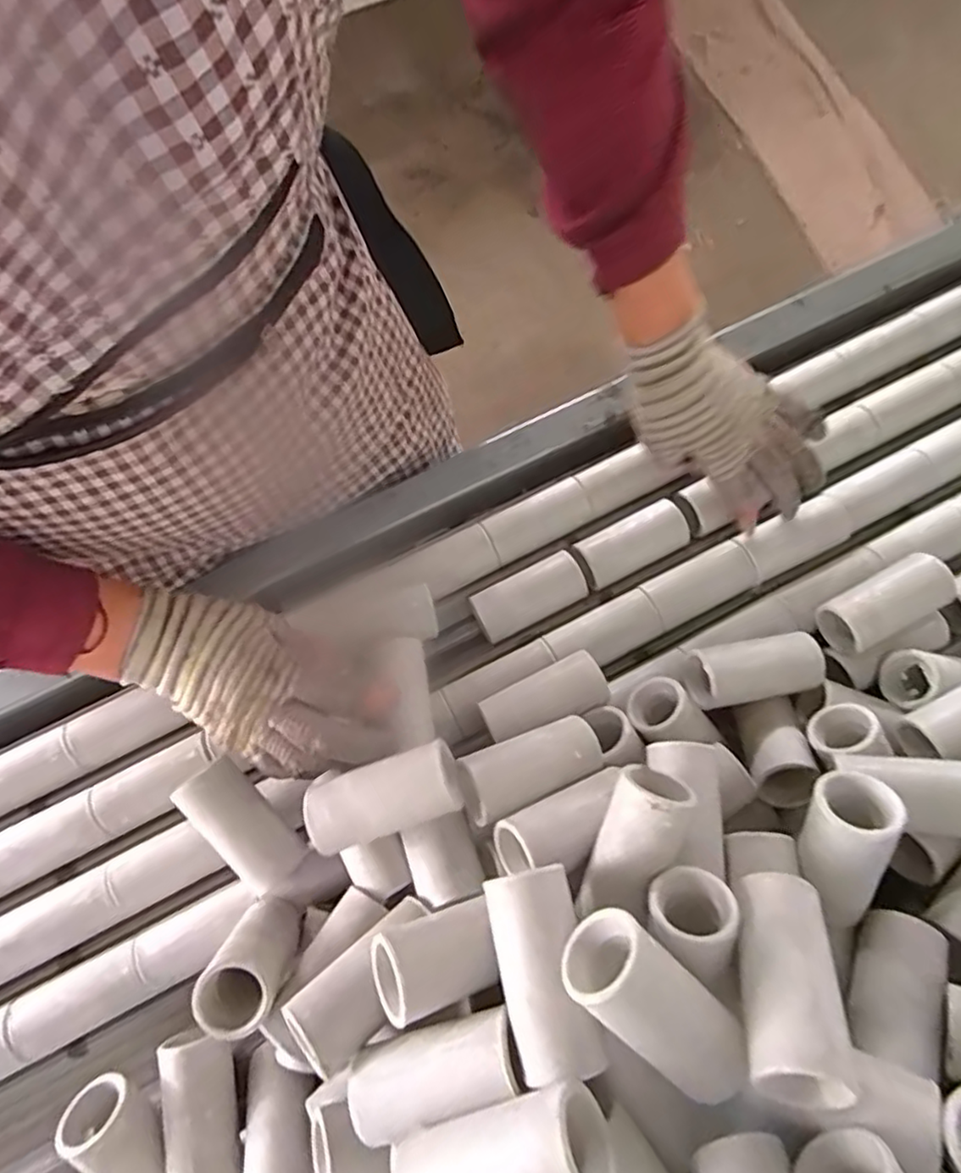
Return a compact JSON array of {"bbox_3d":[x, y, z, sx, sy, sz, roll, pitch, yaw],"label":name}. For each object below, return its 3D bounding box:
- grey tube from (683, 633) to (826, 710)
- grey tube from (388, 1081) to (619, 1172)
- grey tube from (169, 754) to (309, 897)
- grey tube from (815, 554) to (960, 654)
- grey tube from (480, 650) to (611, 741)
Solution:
[{"bbox_3d":[0.187,0.057,0.444,0.085,0.037,0.039,-11,71,-2],"label":"grey tube"},{"bbox_3d":[0.005,0.228,0.256,0.087,0.035,0.036,-25,72,9],"label":"grey tube"},{"bbox_3d":[-0.148,0.153,0.415,0.038,0.047,0.081,-40,75,-11],"label":"grey tube"},{"bbox_3d":[0.288,0.011,0.463,0.100,0.032,0.042,-29,73,-8],"label":"grey tube"},{"bbox_3d":[0.044,0.078,0.448,0.087,0.042,0.040,-24,72,-7],"label":"grey tube"}]

